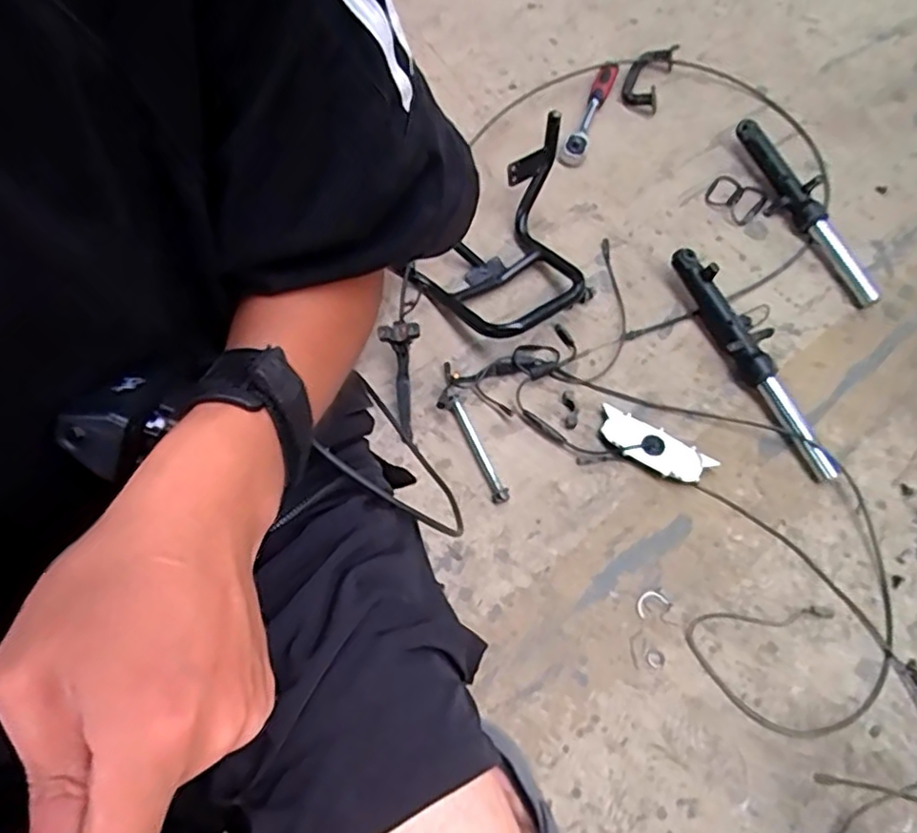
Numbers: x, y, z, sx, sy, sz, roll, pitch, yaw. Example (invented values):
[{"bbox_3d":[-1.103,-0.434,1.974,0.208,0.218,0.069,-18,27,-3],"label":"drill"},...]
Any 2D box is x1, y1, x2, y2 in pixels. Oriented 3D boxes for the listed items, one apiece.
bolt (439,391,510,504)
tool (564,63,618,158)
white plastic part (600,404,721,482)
[{"bbox_3d":[0.017,0.038,0.789,0.026,0.027,0.150,-25,66,-13],"label":"bolt"},{"bbox_3d":[0.206,-0.476,1.001,0.032,0.038,0.175,20,64,9],"label":"tool"},{"bbox_3d":[0.241,0.038,0.805,0.142,0.022,0.054,30,66,13],"label":"white plastic part"}]

